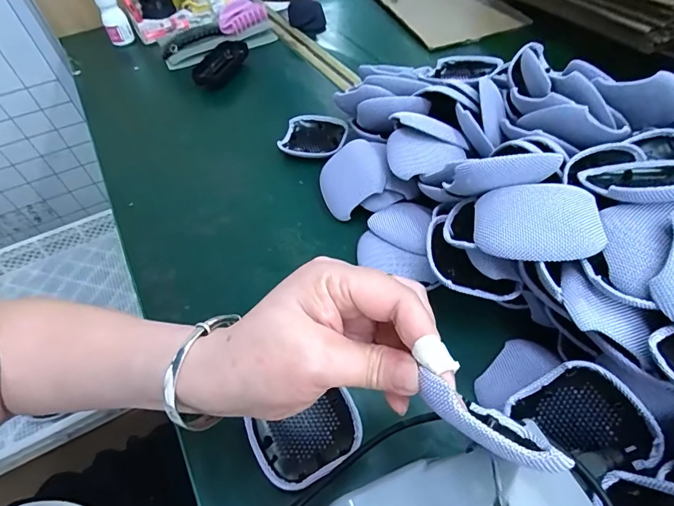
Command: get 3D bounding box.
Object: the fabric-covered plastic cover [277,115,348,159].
[{"bbox_3d":[-0.030,-0.148,0.530,0.075,0.014,0.079,10,53,14],"label":"fabric-covered plastic cover"}]

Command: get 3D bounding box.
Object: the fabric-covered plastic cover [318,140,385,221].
[{"bbox_3d":[0.016,-0.084,0.451,0.078,0.013,0.080,-35,55,18],"label":"fabric-covered plastic cover"}]

